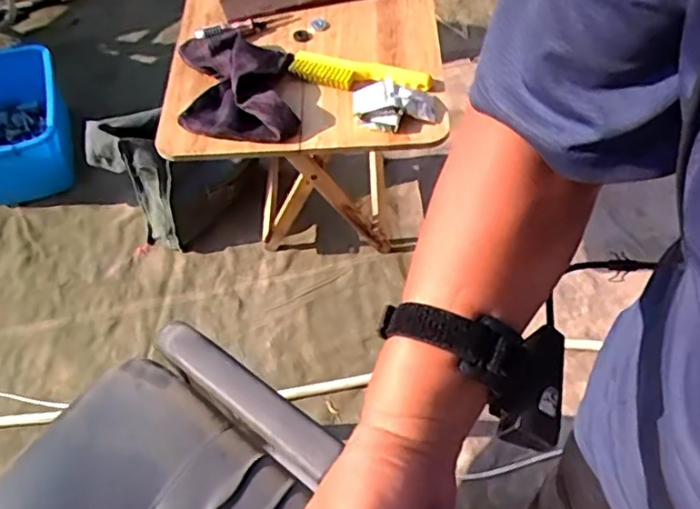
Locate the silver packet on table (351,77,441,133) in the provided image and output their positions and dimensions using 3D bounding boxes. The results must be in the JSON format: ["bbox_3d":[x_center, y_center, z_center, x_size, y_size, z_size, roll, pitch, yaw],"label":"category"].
[{"bbox_3d":[0.077,-0.247,0.989,0.145,0.036,0.087,-4,58,2],"label":"silver packet on table"}]

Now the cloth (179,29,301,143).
[{"bbox_3d":[-0.197,-0.299,1.039,0.207,0.055,0.229,-4,58,2],"label":"cloth"}]

